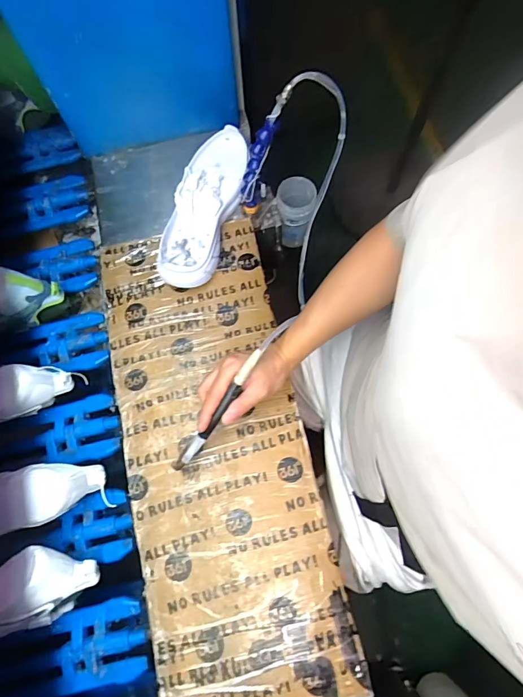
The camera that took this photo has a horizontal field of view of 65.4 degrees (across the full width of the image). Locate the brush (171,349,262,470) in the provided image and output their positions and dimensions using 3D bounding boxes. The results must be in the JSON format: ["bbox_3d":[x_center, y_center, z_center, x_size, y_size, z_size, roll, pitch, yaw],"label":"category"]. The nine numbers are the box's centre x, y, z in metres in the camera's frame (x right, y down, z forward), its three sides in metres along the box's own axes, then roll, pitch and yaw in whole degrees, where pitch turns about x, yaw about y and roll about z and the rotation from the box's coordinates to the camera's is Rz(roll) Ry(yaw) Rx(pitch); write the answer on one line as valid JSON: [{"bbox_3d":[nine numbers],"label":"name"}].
[{"bbox_3d":[-0.055,0.082,0.510,0.016,0.011,0.175,36,95,12],"label":"brush"}]

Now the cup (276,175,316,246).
[{"bbox_3d":[0.062,-0.255,0.784,0.075,0.118,0.092,2,73,2],"label":"cup"}]

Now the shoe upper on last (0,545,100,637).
[{"bbox_3d":[-0.317,0.313,0.498,0.225,0.098,0.085,-26,74,-7],"label":"shoe upper on last"}]

